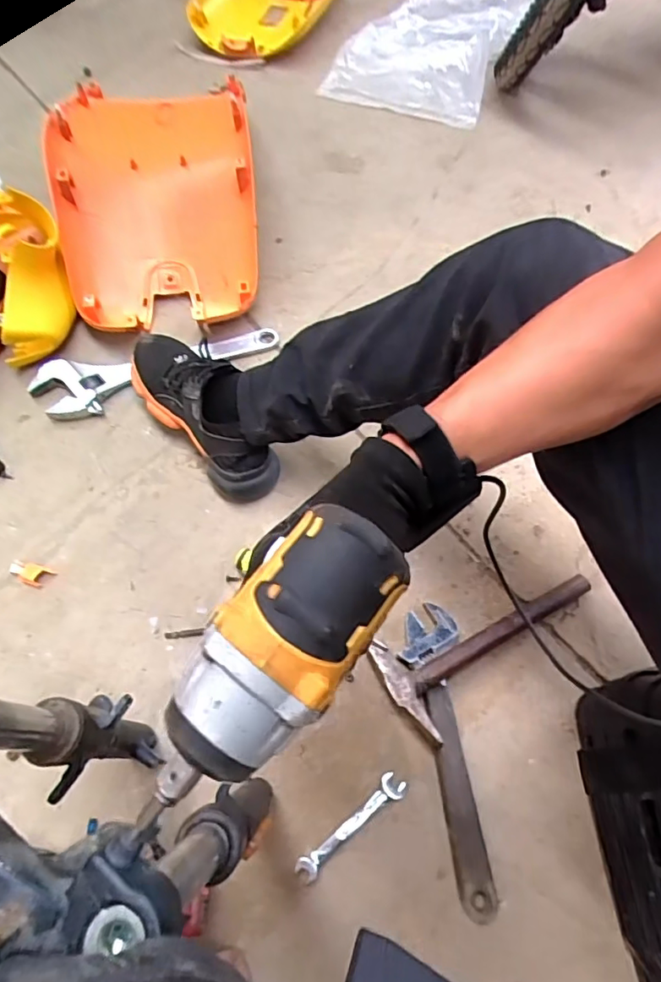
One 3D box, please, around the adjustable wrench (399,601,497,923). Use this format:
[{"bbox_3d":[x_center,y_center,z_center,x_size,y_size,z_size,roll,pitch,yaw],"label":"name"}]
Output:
[{"bbox_3d":[0.119,0.267,0.572,0.061,0.019,0.295,-2,61,-2],"label":"adjustable wrench"}]

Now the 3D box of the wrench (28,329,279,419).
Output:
[{"bbox_3d":[-0.250,-0.175,0.790,0.356,0.028,0.095,-13,62,-8],"label":"wrench"}]

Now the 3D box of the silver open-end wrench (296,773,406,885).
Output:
[{"bbox_3d":[0.022,0.333,0.538,0.128,0.005,0.024,-34,67,-18],"label":"silver open-end wrench"}]

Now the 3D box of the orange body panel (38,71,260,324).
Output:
[{"bbox_3d":[-0.286,-0.509,0.911,0.309,0.130,0.579,-8,62,-5],"label":"orange body panel"}]

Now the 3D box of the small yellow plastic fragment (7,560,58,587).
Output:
[{"bbox_3d":[-0.362,0.099,0.649,0.055,0.010,0.024,14,62,7],"label":"small yellow plastic fragment"}]

